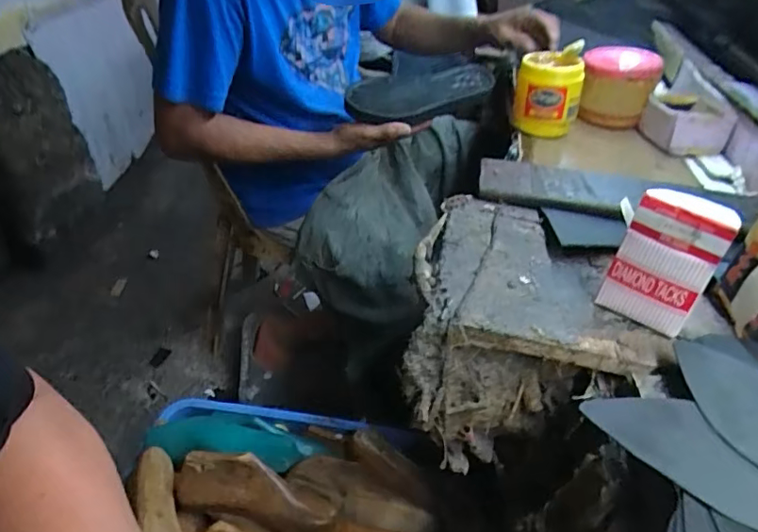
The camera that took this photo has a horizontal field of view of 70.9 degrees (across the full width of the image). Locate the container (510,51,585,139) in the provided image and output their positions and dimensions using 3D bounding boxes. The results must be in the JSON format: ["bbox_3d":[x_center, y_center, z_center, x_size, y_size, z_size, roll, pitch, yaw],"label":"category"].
[{"bbox_3d":[0.257,-0.255,0.809,0.091,0.104,0.106,17,39,18],"label":"container"}]

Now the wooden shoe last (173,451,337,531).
[{"bbox_3d":[-0.171,0.304,0.723,0.225,0.070,0.069,10,37,10],"label":"wooden shoe last"}]

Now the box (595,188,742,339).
[{"bbox_3d":[0.244,-0.001,0.457,0.074,0.118,0.030,26,43,28],"label":"box"}]

